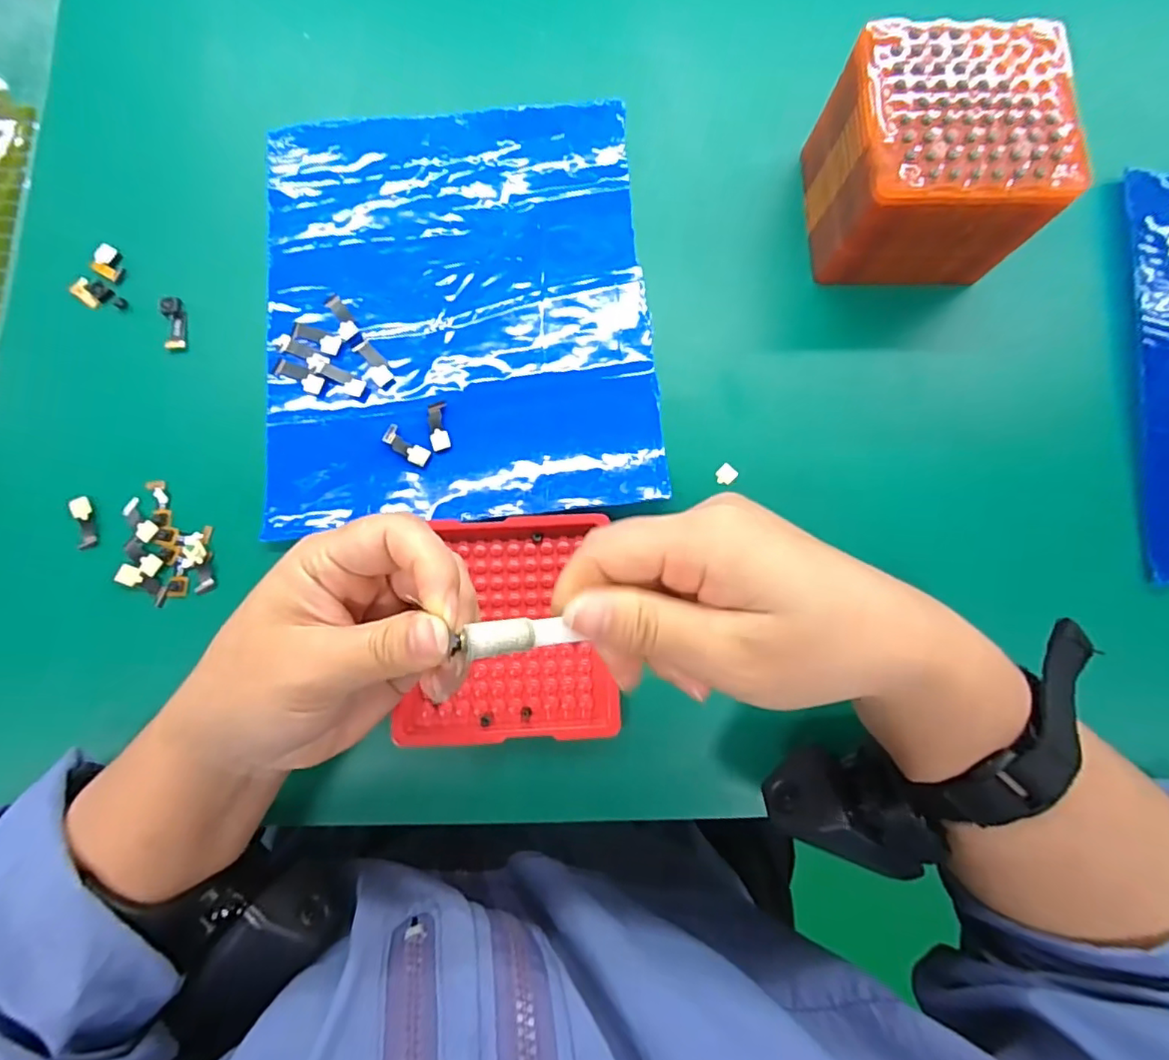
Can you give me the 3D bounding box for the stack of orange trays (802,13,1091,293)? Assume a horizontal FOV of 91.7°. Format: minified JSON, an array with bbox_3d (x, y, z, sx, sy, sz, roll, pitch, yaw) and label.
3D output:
[{"bbox_3d":[0.163,-0.174,0.270,0.090,0.063,0.082,-2,81,-1],"label":"stack of orange trays"}]

